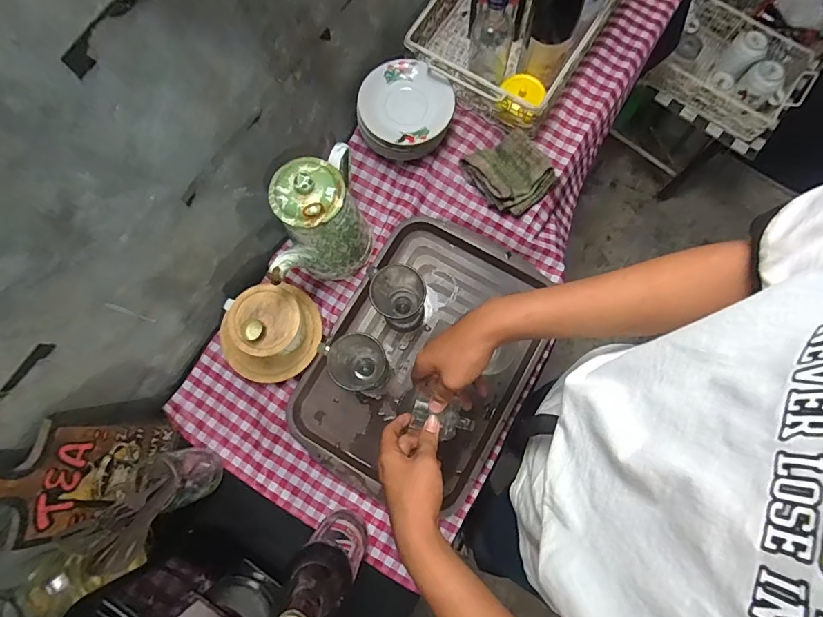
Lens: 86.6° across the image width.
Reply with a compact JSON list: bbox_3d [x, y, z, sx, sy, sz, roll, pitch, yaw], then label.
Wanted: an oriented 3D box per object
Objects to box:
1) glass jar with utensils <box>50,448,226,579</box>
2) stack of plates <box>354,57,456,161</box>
[{"bbox_3d":[-0.333,0.243,0.572,0.088,0.213,0.092,0,78,1],"label":"glass jar with utensils"},{"bbox_3d":[-0.009,-0.307,0.723,0.152,0.090,0.152,38,81,8],"label":"stack of plates"}]

